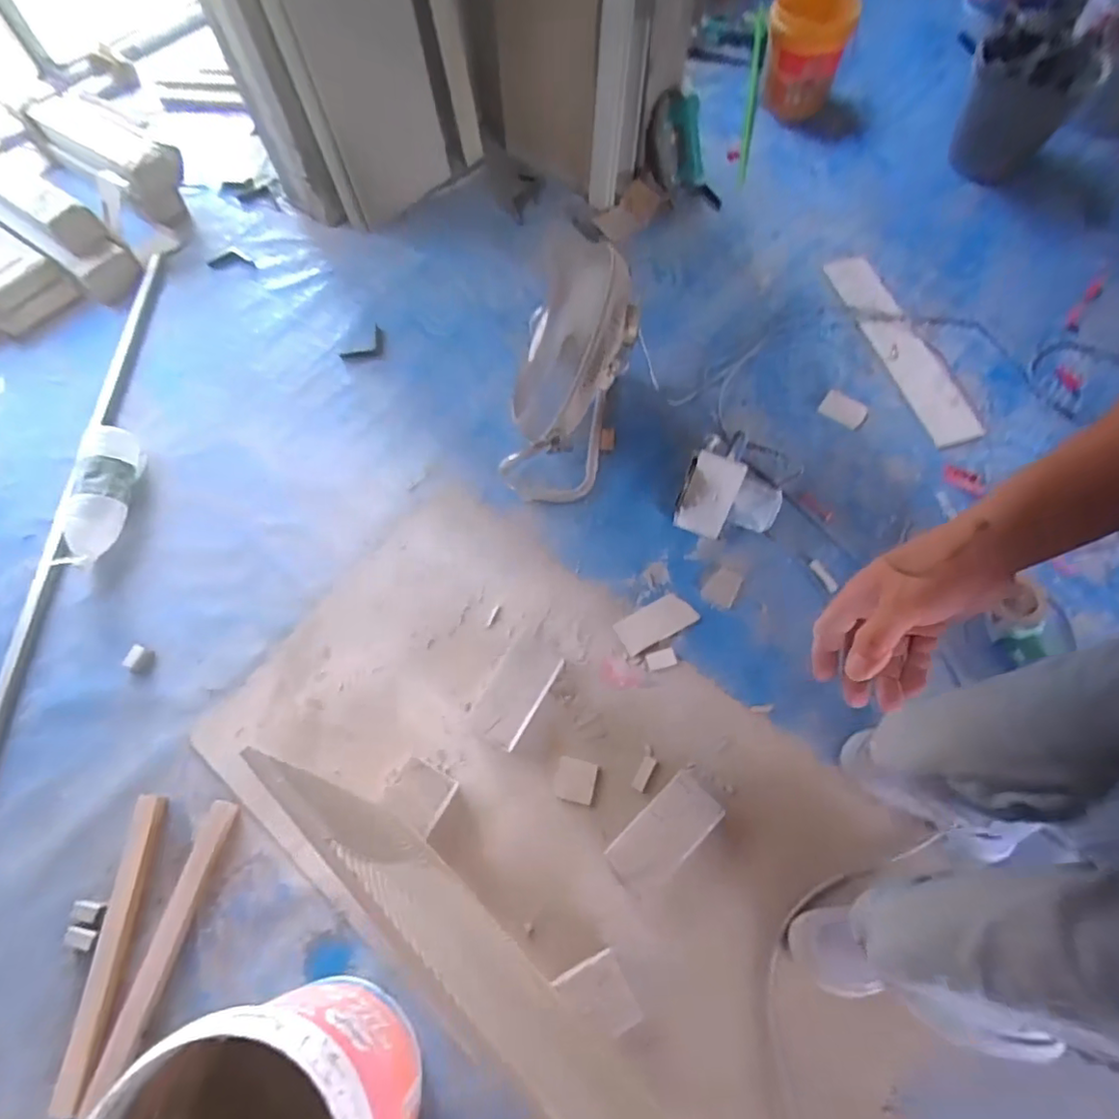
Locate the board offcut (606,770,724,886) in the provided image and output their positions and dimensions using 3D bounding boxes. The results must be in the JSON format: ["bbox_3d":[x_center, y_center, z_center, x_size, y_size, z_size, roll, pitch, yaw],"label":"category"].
[{"bbox_3d":[0.174,0.453,0.970,0.193,0.022,0.094,-40,71,-16],"label":"board offcut"}]

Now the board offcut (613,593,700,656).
[{"bbox_3d":[0.188,0.122,1.150,0.157,0.010,0.075,-26,68,-10],"label":"board offcut"}]

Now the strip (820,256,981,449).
[{"bbox_3d":[0.815,-0.522,1.414,0.128,0.020,0.592,-16,66,-6],"label":"strip"}]

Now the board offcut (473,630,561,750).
[{"bbox_3d":[-0.079,0.236,1.079,0.102,0.023,0.200,28,69,13],"label":"board offcut"}]

